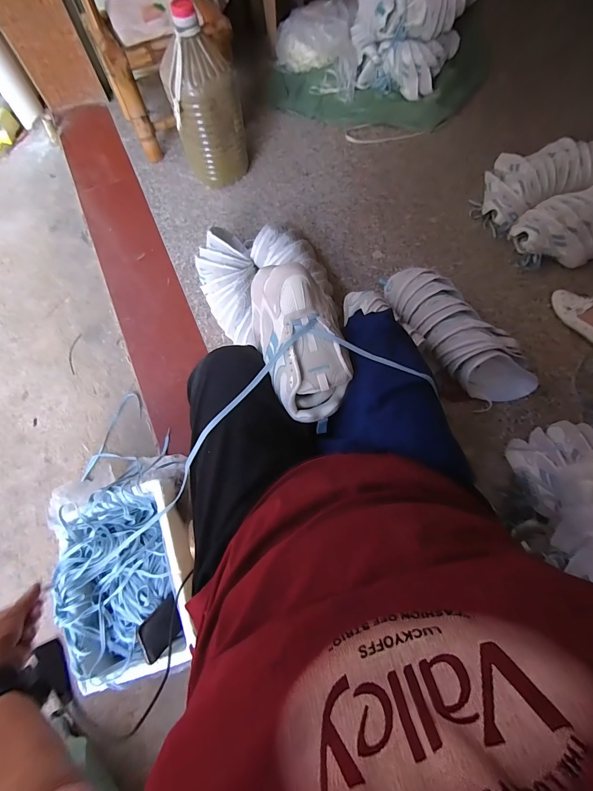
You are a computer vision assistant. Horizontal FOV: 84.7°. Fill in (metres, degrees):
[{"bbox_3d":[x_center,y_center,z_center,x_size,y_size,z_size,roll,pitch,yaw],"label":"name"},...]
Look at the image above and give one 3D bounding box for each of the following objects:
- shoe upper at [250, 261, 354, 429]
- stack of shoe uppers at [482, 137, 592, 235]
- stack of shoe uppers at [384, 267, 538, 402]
[{"bbox_3d":[0.006,-0.082,0.480,0.114,0.070,0.239,-18,77,-5],"label":"shoe upper"},{"bbox_3d":[0.825,-0.759,1.104,0.392,0.129,0.252,-24,74,-7],"label":"stack of shoe uppers"},{"bbox_3d":[0.444,-0.169,0.902,0.158,0.111,0.491,-42,76,-12],"label":"stack of shoe uppers"}]

